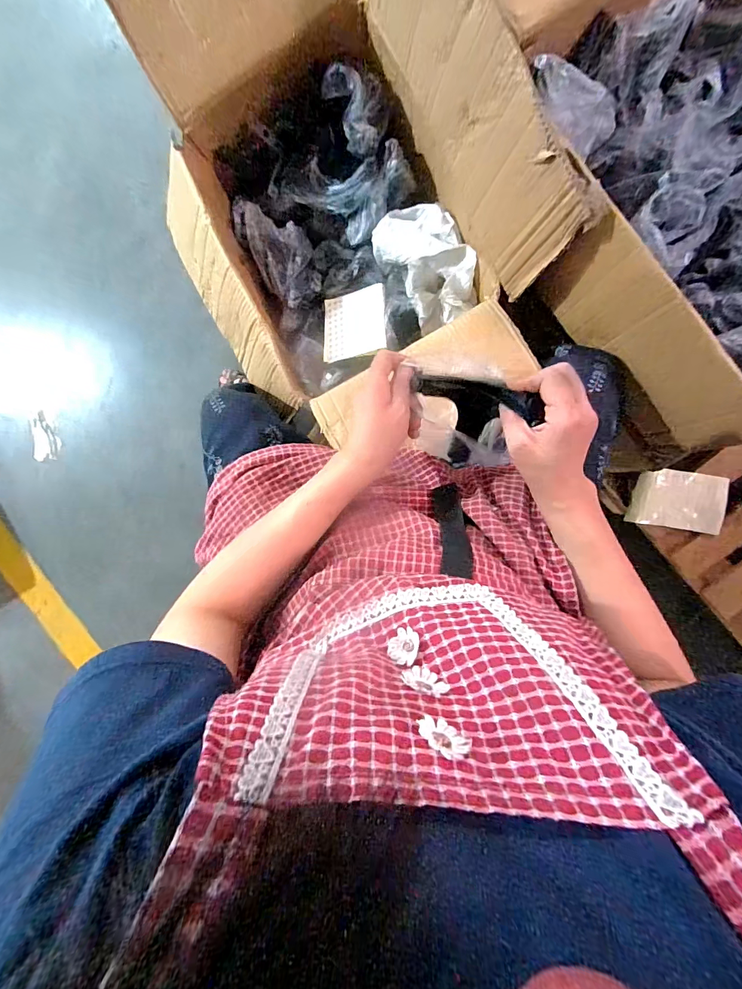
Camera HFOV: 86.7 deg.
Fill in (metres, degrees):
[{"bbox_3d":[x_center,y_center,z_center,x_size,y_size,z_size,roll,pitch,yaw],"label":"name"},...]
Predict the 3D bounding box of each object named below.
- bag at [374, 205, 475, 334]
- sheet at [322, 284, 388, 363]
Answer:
[{"bbox_3d":[0.100,-0.405,0.691,0.131,0.064,0.218,-28,90,4],"label":"bag"},{"bbox_3d":[-0.029,-0.305,0.702,0.115,0.008,0.129,-5,78,19],"label":"sheet"}]

